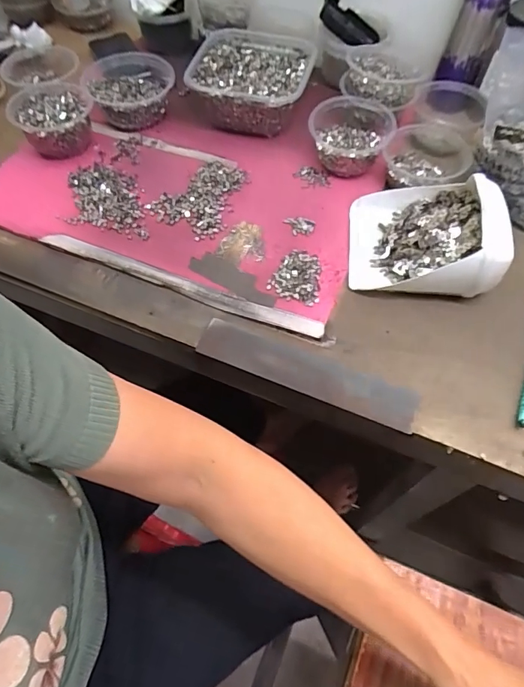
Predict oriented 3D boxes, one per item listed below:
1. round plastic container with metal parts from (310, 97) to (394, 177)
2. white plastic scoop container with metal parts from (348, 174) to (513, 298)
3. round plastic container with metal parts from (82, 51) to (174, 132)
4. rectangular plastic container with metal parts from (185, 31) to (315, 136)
[{"bbox_3d":[0.126,-0.291,0.649,0.113,0.063,0.105,0,59,-1],"label":"round plastic container with metal parts"},{"bbox_3d":[0.198,-0.137,0.561,0.167,0.088,0.153,6,59,3],"label":"white plastic scoop container with metal parts"},{"bbox_3d":[-0.203,-0.392,0.702,0.119,0.052,0.130,0,58,0],"label":"round plastic container with metal parts"},{"bbox_3d":[-0.014,-0.403,0.701,0.175,0.068,0.184,11,60,6],"label":"rectangular plastic container with metal parts"}]

